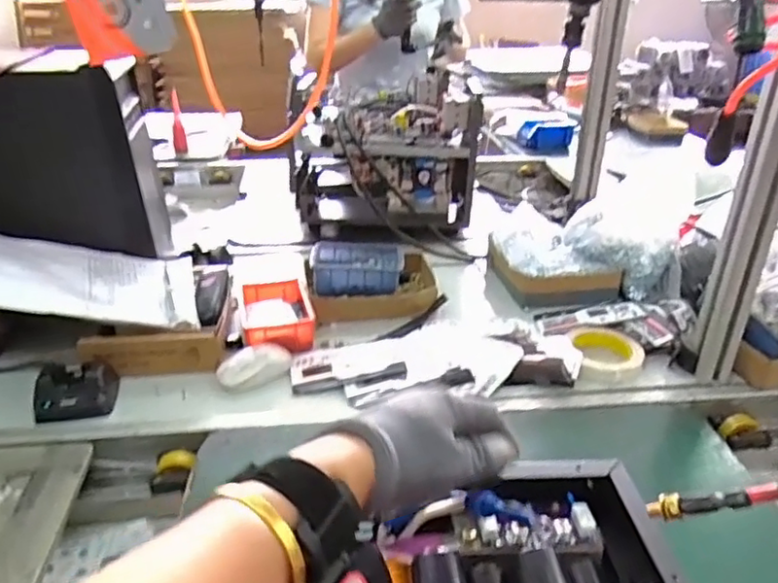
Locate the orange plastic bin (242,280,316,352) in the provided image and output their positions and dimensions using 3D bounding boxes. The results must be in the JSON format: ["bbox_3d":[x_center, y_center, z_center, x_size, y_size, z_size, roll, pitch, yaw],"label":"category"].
[{"bbox_3d":[-0.163,0.035,0.896,0.100,0.044,0.159,-5,28,-11],"label":"orange plastic bin"}]

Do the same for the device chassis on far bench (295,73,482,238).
[{"bbox_3d":[-0.020,-0.298,1.297,0.349,0.240,0.412,-1,28,-4],"label":"device chassis on far bench"}]

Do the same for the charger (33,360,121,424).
[{"bbox_3d":[-0.374,0.113,0.743,0.083,0.049,0.087,-5,28,-11],"label":"charger"}]

